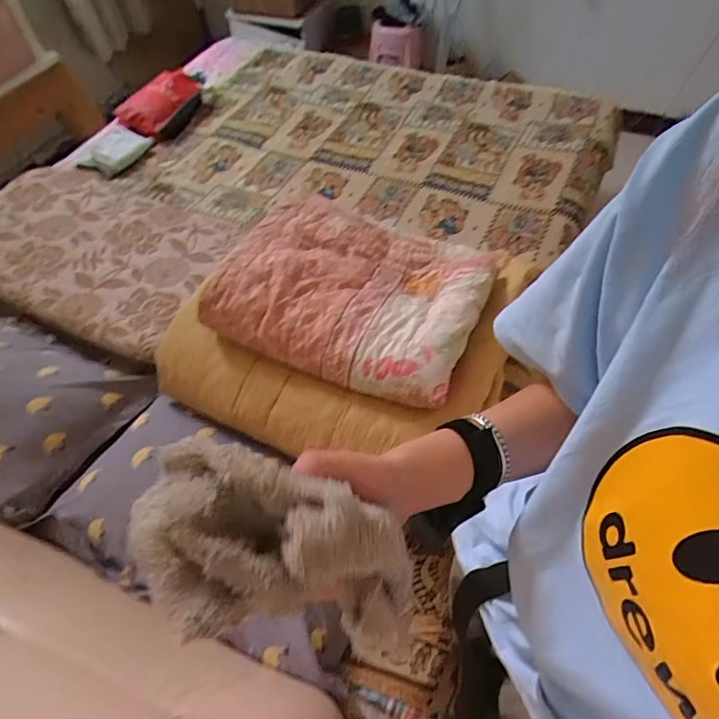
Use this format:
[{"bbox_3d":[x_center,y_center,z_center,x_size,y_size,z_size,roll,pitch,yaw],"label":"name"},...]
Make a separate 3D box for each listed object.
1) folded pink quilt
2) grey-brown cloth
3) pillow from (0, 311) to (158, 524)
[{"bbox_3d":[0.000,-0.158,0.929,0.491,0.088,0.413,19,59,16],"label":"folded pink quilt"},{"bbox_3d":[-0.052,0.099,0.239,0.154,0.070,0.081,16,58,14],"label":"grey-brown cloth"},{"bbox_3d":[-0.809,0.072,1.030,0.591,0.143,0.384,20,59,16],"label":"pillow"}]

